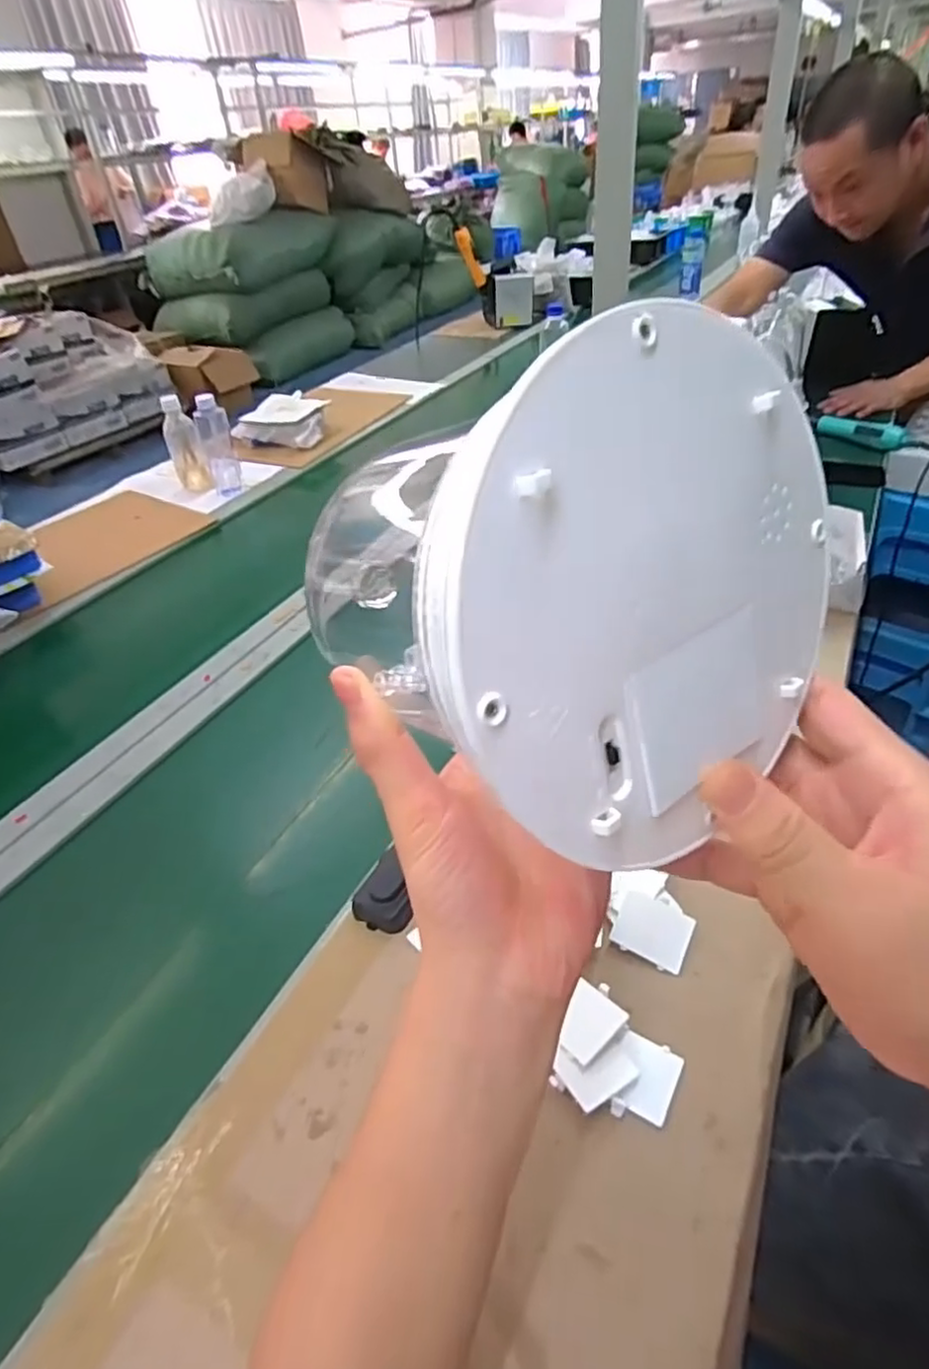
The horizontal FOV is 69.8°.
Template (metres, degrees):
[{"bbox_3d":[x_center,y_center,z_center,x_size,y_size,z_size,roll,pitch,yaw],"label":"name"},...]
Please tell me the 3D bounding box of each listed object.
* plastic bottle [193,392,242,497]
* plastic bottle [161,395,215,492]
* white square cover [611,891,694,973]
[{"bbox_3d":[-0.473,-0.461,1.280,0.062,0.172,0.058,-18,42,-15],"label":"plastic bottle"},{"bbox_3d":[-0.547,-0.468,1.306,0.063,0.169,0.052,-19,42,-15],"label":"plastic bottle"},{"bbox_3d":[0.148,0.194,0.525,0.059,0.010,0.047,19,46,26],"label":"white square cover"}]

